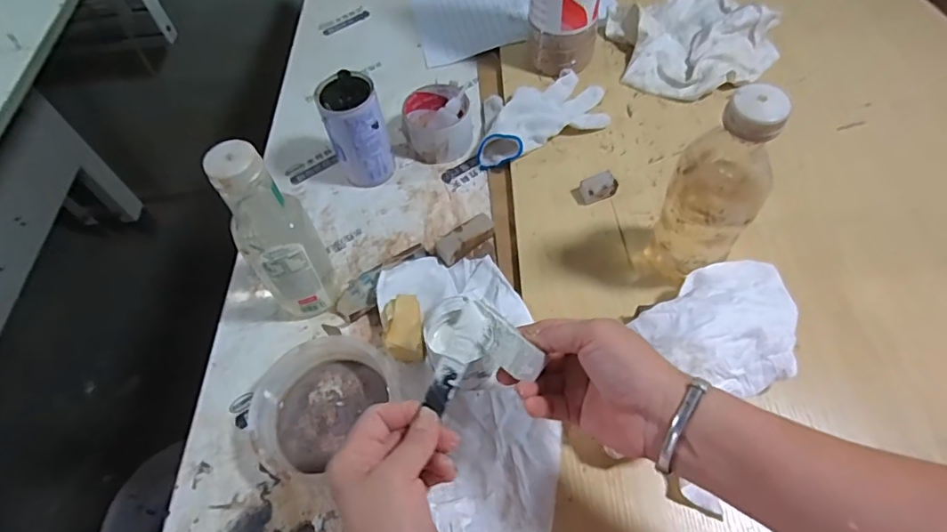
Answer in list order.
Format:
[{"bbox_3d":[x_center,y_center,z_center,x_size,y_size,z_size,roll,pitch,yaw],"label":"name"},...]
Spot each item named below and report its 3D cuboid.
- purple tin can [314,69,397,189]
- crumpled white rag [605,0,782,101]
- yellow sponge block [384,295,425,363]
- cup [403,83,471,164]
[{"bbox_3d":[-0.129,-0.149,0.598,0.065,0.128,0.057,-18,59,-7],"label":"purple tin can"},{"bbox_3d":[0.296,-0.306,0.693,0.227,0.045,0.181,-22,60,-9],"label":"crumpled white rag"},{"bbox_3d":[-0.066,0.064,0.515,0.035,0.036,0.065,-10,59,-2],"label":"yellow sponge block"},{"bbox_3d":[-0.044,-0.177,0.653,0.084,0.046,0.092,-12,59,-3],"label":"cup"}]

